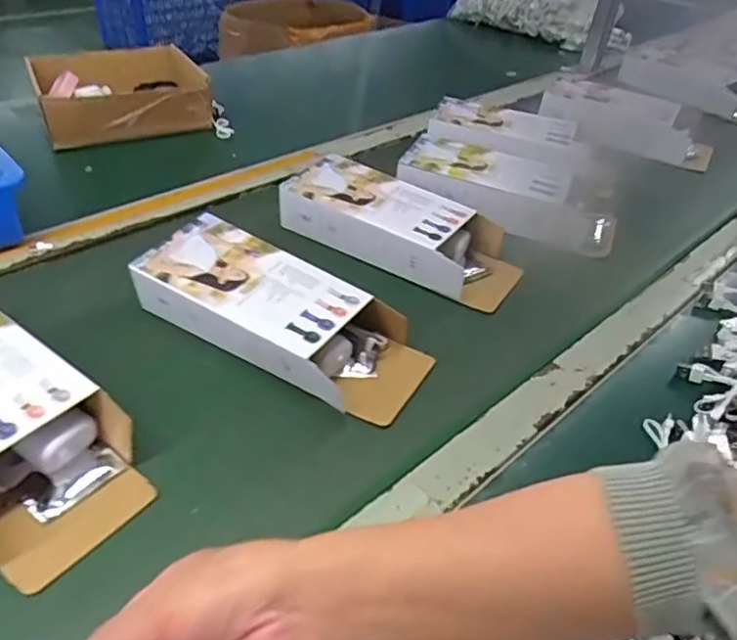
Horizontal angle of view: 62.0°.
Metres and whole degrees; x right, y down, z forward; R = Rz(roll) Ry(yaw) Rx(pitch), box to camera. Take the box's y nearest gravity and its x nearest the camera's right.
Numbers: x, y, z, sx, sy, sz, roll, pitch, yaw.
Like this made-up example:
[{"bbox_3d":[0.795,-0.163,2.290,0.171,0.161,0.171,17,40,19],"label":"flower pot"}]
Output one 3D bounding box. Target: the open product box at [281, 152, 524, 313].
[{"bbox_3d":[0.035,-0.097,0.654,0.255,0.060,0.107,24,49,19],"label":"open product box"}]

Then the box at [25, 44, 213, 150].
[{"bbox_3d":[-0.335,-0.315,0.852,0.210,0.069,0.191,-13,48,-16],"label":"box"}]

